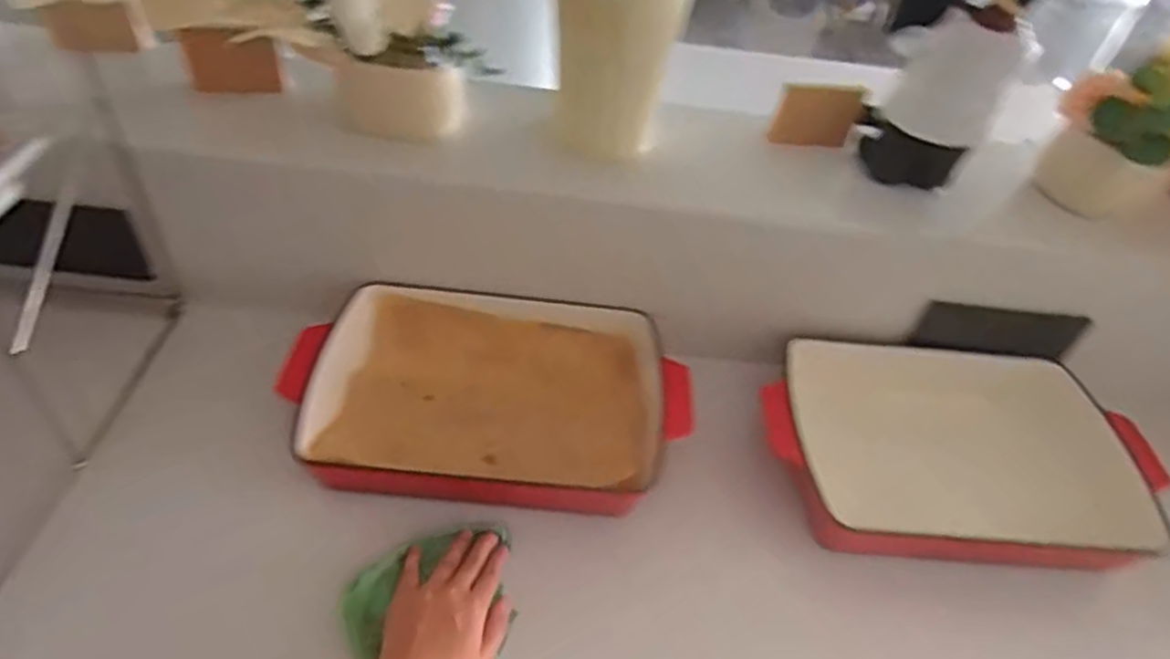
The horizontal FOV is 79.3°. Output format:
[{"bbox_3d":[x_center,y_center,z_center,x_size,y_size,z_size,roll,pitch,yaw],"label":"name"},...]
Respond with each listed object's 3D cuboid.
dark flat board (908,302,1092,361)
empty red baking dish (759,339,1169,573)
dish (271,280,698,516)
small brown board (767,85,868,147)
[{"bbox_3d":[0.441,0.003,0.748,0.172,0.053,0.012,8,31,-2],"label":"dark flat board"},{"bbox_3d":[0.358,0.118,0.692,0.372,0.059,0.257,5,44,-1],"label":"empty red baking dish"},{"bbox_3d":[-0.093,0.067,0.698,0.378,0.071,0.251,4,44,-3],"label":"dish"},{"bbox_3d":[0.247,-0.226,0.745,0.093,0.067,0.011,0,46,-9],"label":"small brown board"}]

